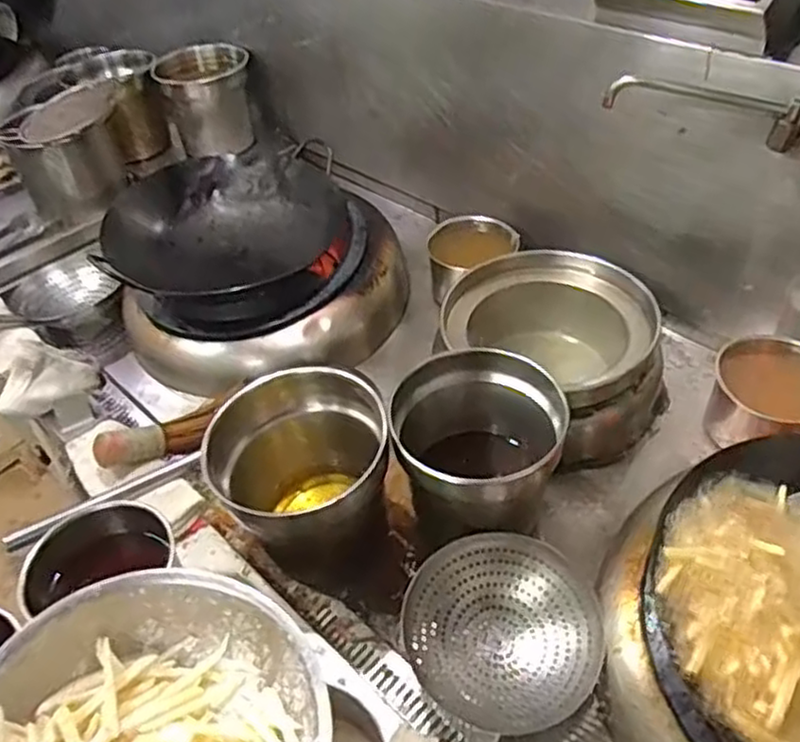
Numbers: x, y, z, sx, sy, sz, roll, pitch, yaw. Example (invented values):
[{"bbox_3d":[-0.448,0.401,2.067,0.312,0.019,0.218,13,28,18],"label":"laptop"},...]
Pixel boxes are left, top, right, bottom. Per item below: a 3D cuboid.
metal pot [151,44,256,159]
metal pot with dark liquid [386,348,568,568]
[{"bbox_3d":[-0.476,-0.675,1.821,0.198,0.234,0.185,-3,43,3],"label":"metal pot"},{"bbox_3d":[0.107,0.114,1.004,0.216,0.223,0.187,-1,43,4],"label":"metal pot with dark liquid"}]

